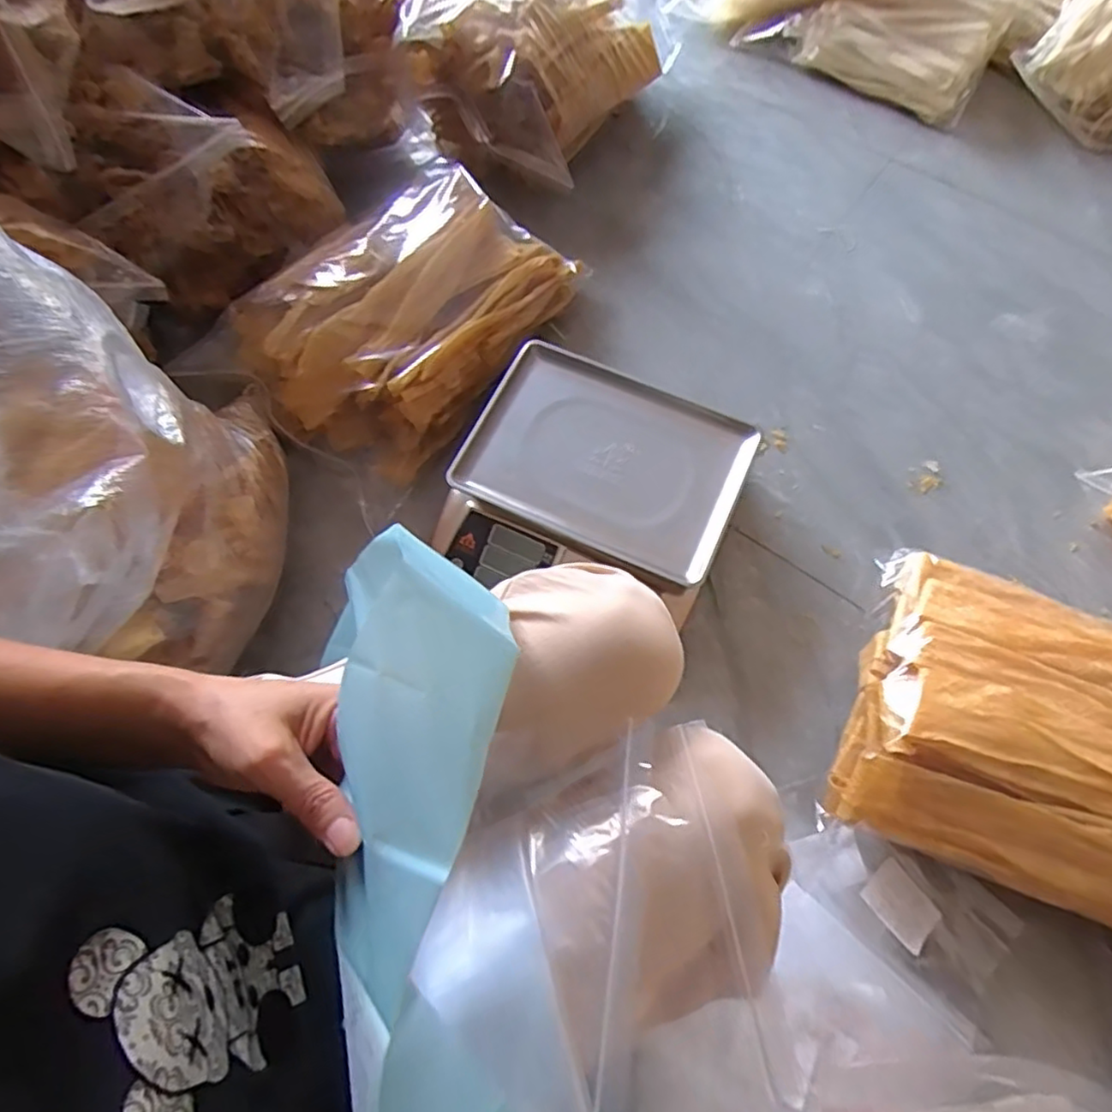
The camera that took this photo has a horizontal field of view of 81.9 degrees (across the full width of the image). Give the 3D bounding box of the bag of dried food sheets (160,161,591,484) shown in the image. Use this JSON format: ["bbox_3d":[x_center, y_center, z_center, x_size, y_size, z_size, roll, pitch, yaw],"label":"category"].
[{"bbox_3d":[-0.209,-0.305,0.885,0.534,0.143,0.301,-35,72,-13],"label":"bag of dried food sheets"}]

